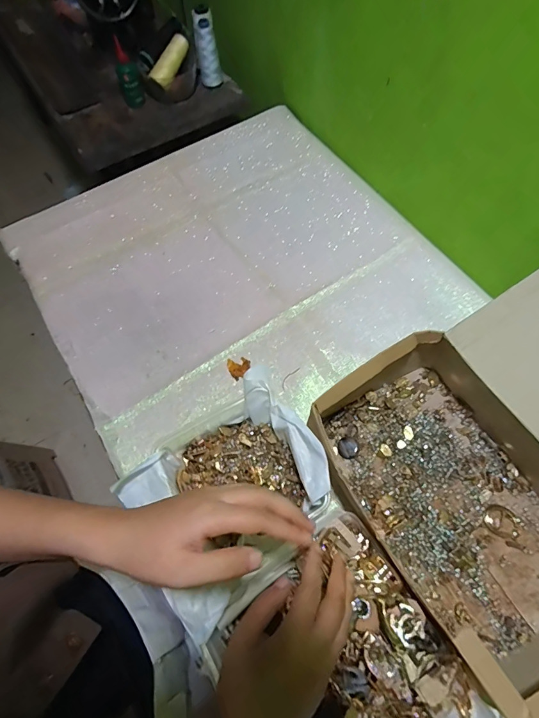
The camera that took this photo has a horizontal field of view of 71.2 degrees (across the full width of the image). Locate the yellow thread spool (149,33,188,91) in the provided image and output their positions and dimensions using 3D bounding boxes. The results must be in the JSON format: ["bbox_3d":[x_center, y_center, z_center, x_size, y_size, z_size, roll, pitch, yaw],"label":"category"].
[{"bbox_3d":[-0.208,-0.627,0.793,0.026,0.038,0.107,39,99,19],"label":"yellow thread spool"}]

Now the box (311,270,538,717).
[{"bbox_3d":[0.288,0.103,0.422,0.375,0.151,0.330,-29,67,-10],"label":"box"}]

